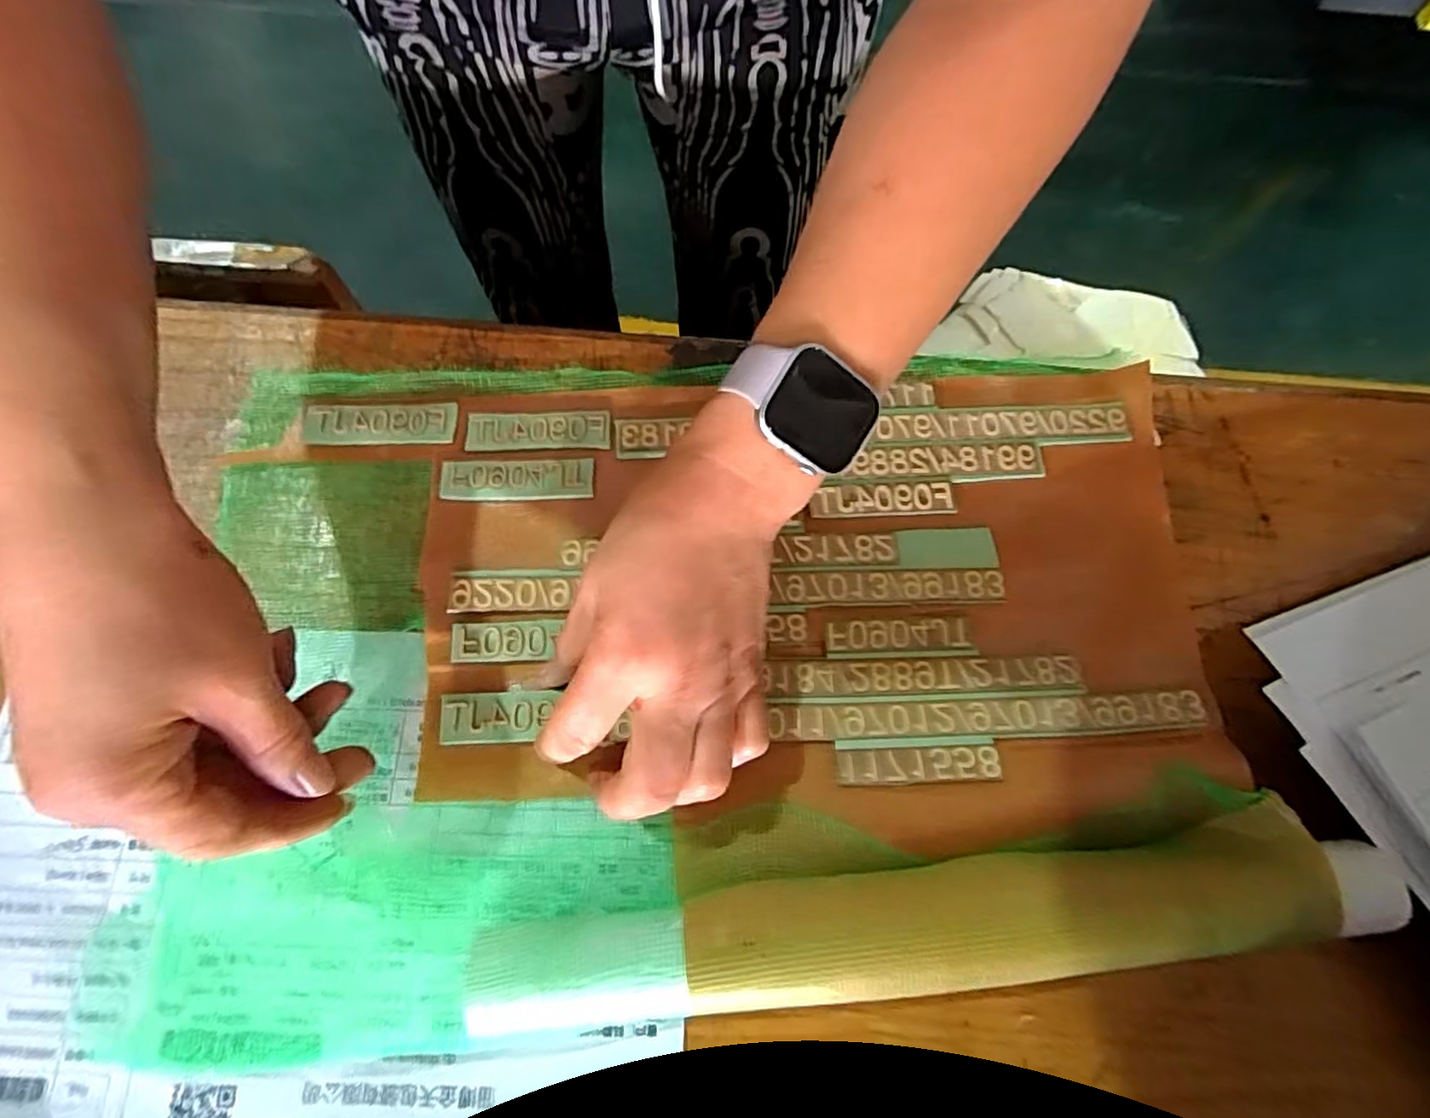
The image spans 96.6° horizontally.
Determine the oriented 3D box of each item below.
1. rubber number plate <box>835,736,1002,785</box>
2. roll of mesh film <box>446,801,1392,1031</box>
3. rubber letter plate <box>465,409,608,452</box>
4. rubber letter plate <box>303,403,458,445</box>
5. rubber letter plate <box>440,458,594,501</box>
[{"bbox_3d":[0.084,0.084,0.264,0.065,0.006,0.018,-1,72,-1],"label":"rubber number plate"},{"bbox_3d":[0.081,0.135,0.236,0.330,0.038,0.044,-8,72,-4],"label":"roll of mesh film"},{"bbox_3d":[-0.088,-0.066,0.317,0.070,0.004,0.022,-2,72,-2],"label":"rubber letter plate"},{"bbox_3d":[-0.167,-0.068,0.316,0.073,0.004,0.021,-2,72,-2],"label":"rubber letter plate"},{"bbox_3d":[-0.096,-0.039,0.307,0.072,0.004,0.021,-3,72,-2],"label":"rubber letter plate"}]

